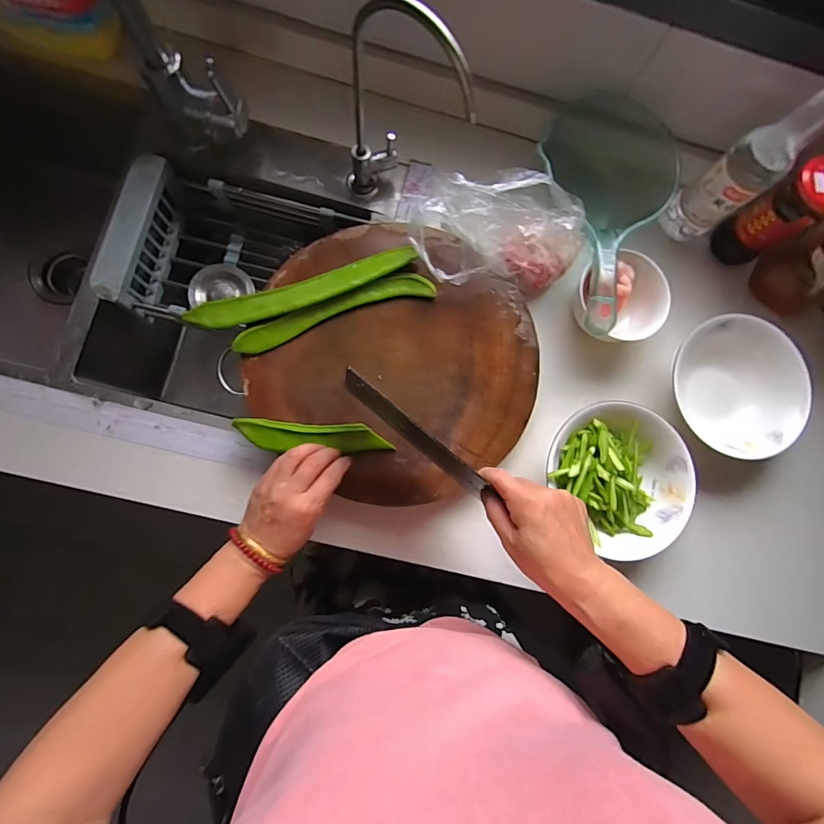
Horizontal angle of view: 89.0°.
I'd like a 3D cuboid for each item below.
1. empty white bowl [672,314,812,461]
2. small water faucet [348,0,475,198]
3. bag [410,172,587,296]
[{"bbox_3d":[0.399,-0.032,0.524,0.153,0.059,0.169,-31,87,-9],"label":"empty white bowl"},{"bbox_3d":[-0.010,-0.281,0.431,0.055,0.252,0.128,-38,88,-9],"label":"small water faucet"},{"bbox_3d":[0.105,-0.209,0.473,0.206,0.094,0.103,-4,83,-6],"label":"bag"}]

